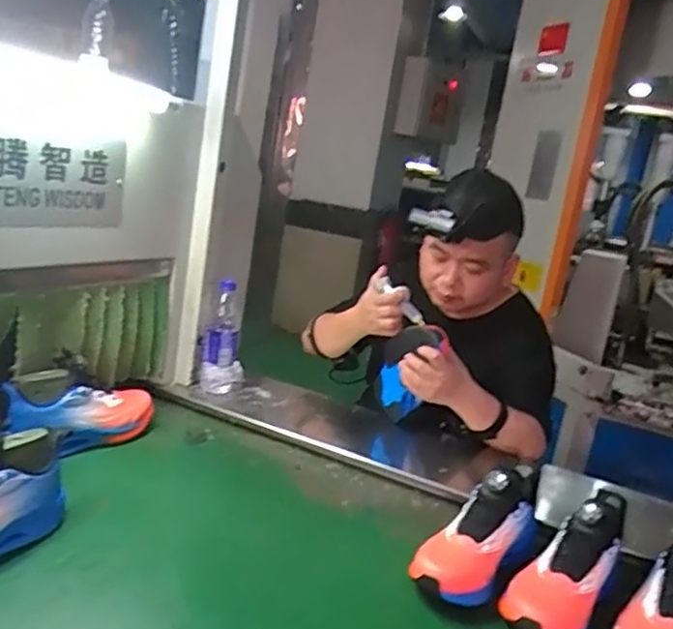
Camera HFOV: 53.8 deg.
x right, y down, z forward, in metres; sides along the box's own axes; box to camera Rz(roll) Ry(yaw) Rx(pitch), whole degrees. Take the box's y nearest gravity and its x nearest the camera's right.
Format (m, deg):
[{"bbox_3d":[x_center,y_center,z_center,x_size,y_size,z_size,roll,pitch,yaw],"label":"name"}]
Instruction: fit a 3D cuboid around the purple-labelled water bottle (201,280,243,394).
[{"bbox_3d":[-0.225,0.051,1.318,0.082,0.234,0.084,7,12,-8],"label":"purple-labelled water bottle"}]

